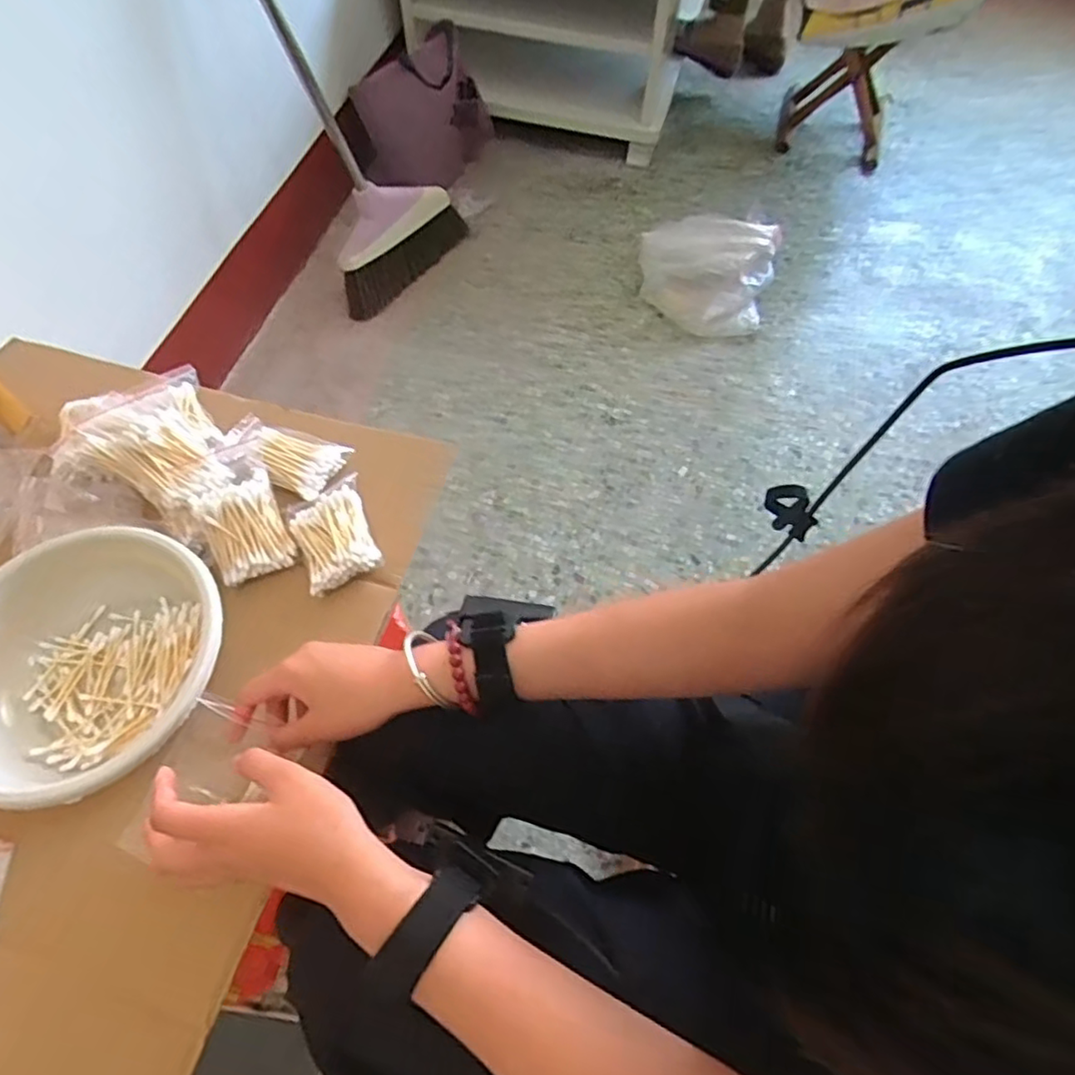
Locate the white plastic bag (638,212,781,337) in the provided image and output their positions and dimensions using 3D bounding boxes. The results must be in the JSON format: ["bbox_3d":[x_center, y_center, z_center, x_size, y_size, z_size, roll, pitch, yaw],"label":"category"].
[{"bbox_3d":[0.353,-0.568,1.298,0.283,0.140,0.223,19,63,8],"label":"white plastic bag"}]

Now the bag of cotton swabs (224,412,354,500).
[{"bbox_3d":[-0.236,-0.083,0.557,0.115,0.023,0.059,25,64,12],"label":"bag of cotton swabs"}]

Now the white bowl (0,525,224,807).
[{"bbox_3d":[-0.314,0.093,0.440,0.178,0.088,0.166,1,62,-1],"label":"white bowl"}]

